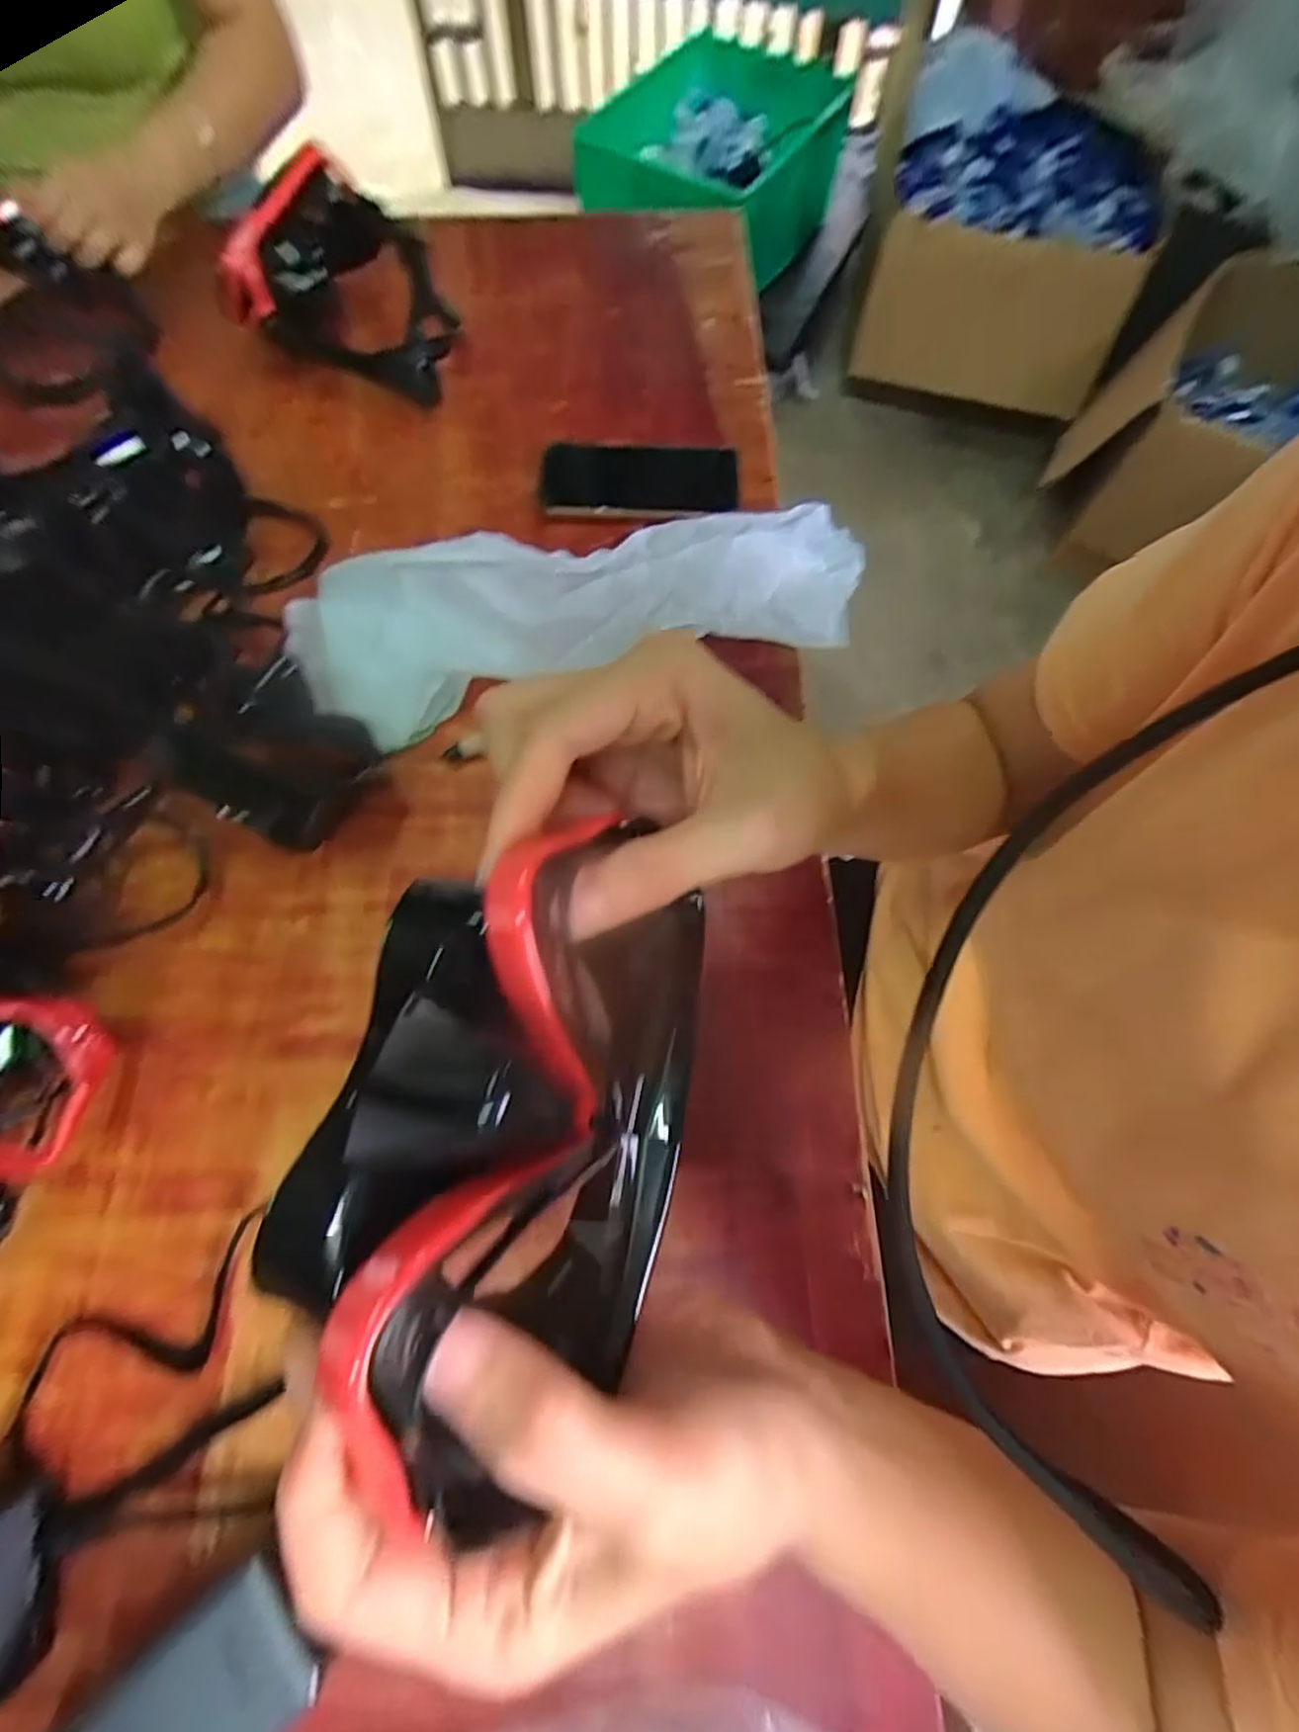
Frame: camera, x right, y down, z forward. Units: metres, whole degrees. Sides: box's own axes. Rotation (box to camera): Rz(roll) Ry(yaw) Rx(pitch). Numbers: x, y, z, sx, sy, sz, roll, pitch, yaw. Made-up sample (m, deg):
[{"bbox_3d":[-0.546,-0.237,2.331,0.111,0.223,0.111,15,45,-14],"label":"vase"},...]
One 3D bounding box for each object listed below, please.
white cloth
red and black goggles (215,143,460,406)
[{"bbox_3d":[-0.048,-0.182,0.450,0.408,0.045,0.128,-12,69,-4],"label":"white cloth"},{"bbox_3d":[-0.262,-0.485,0.550,0.175,0.088,0.221,-17,70,-6],"label":"red and black goggles"}]

